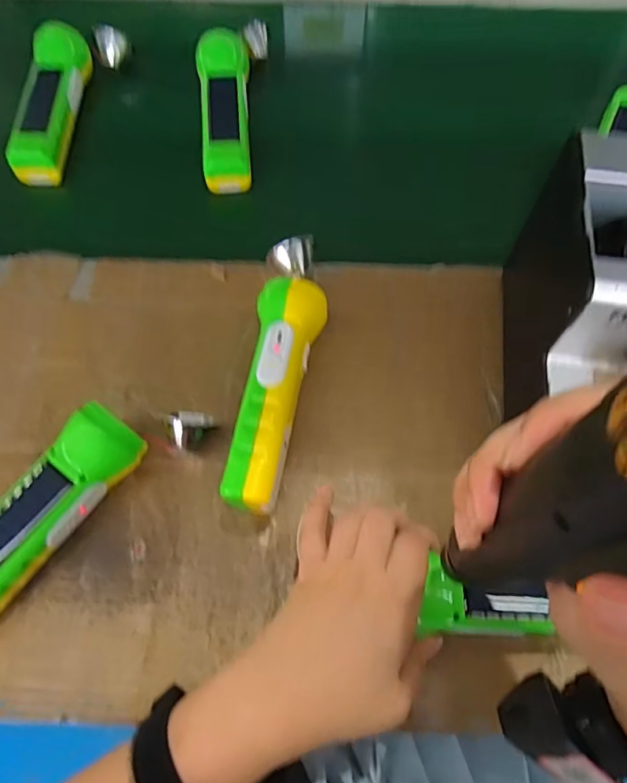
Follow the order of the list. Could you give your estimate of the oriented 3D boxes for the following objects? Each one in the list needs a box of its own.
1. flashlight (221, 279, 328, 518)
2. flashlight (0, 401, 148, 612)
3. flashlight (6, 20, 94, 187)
[{"bbox_3d":[-0.029,0.000,0.378,0.040,0.051,0.166,13,65,5],"label":"flashlight"},{"bbox_3d":[-0.178,0.082,0.341,0.041,0.047,0.159,36,69,15],"label":"flashlight"},{"bbox_3d":[-0.256,-0.285,0.527,0.046,0.046,0.181,2,65,0],"label":"flashlight"}]

